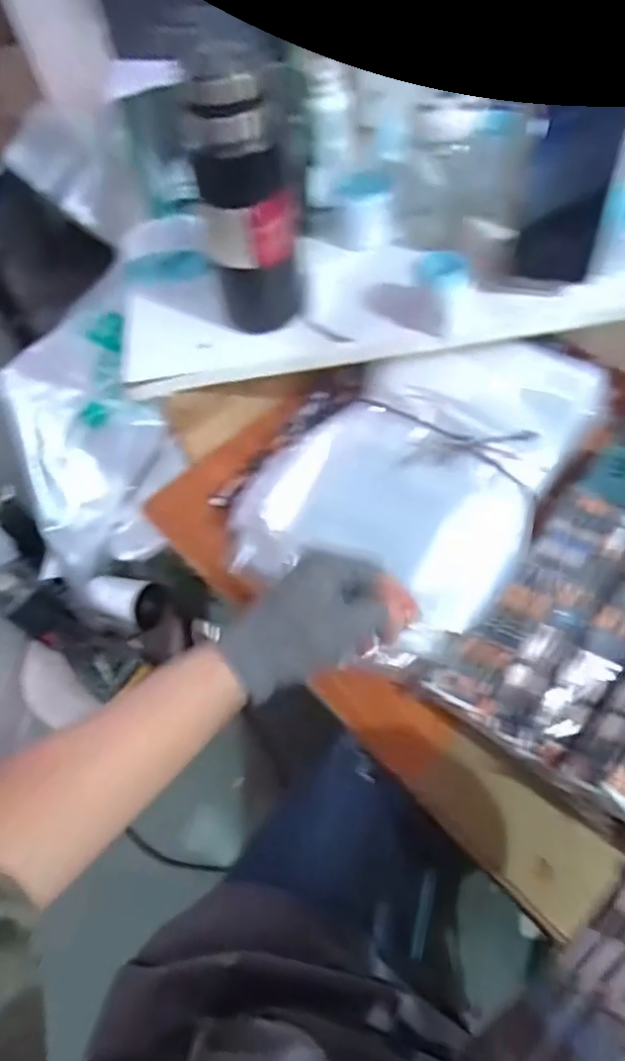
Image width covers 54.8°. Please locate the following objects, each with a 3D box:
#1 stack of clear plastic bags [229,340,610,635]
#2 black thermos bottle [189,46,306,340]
[{"bbox_3d":[0.098,-0.062,0.575,0.241,0.063,0.343,29,65,20],"label":"stack of clear plastic bags"},{"bbox_3d":[-0.053,-0.270,0.513,0.087,0.210,0.062,-6,59,1],"label":"black thermos bottle"}]

